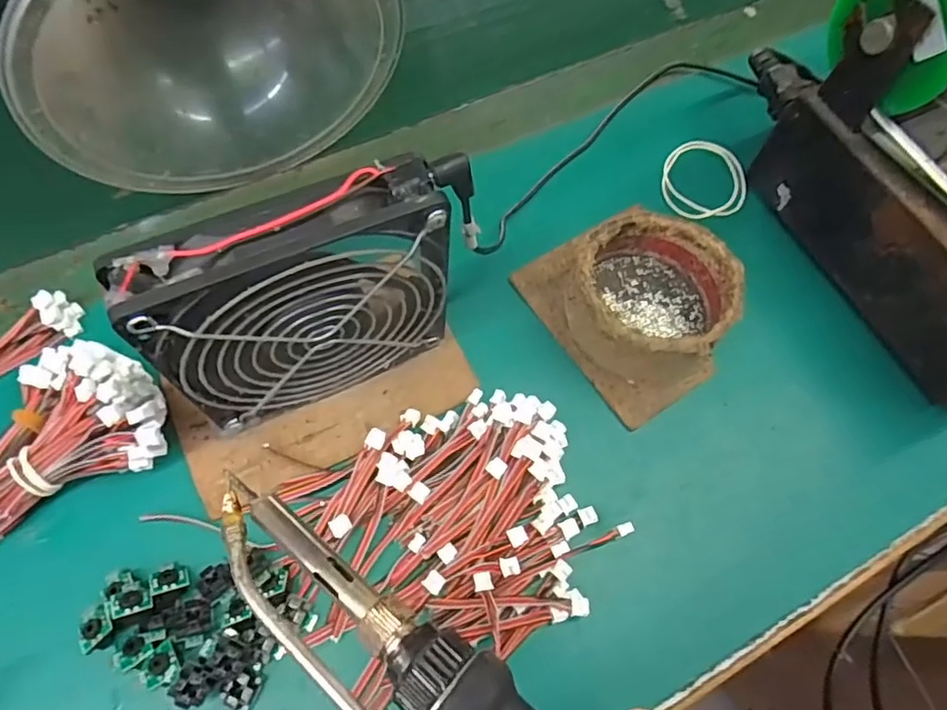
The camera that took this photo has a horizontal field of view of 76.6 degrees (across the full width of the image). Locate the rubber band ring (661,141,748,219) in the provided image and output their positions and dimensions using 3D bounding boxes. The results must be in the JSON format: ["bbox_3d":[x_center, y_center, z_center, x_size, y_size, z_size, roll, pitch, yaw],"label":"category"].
[{"bbox_3d":[0.146,-0.112,0.384,0.055,0.007,0.057,1,65,-2],"label":"rubber band ring"}]

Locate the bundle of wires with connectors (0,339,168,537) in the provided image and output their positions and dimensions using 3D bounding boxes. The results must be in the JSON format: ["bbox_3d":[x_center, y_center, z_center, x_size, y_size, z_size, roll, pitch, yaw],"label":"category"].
[{"bbox_3d":[-0.194,0.032,0.271,0.104,0.045,0.074,-23,70,-13],"label":"bundle of wires with connectors"}]

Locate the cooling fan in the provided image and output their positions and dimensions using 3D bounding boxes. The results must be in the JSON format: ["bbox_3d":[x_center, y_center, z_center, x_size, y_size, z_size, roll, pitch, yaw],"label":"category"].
[{"bbox_3d":[-0.062,-0.018,0.254,0.128,0.131,0.024,-22,68,-12],"label":"cooling fan"}]

